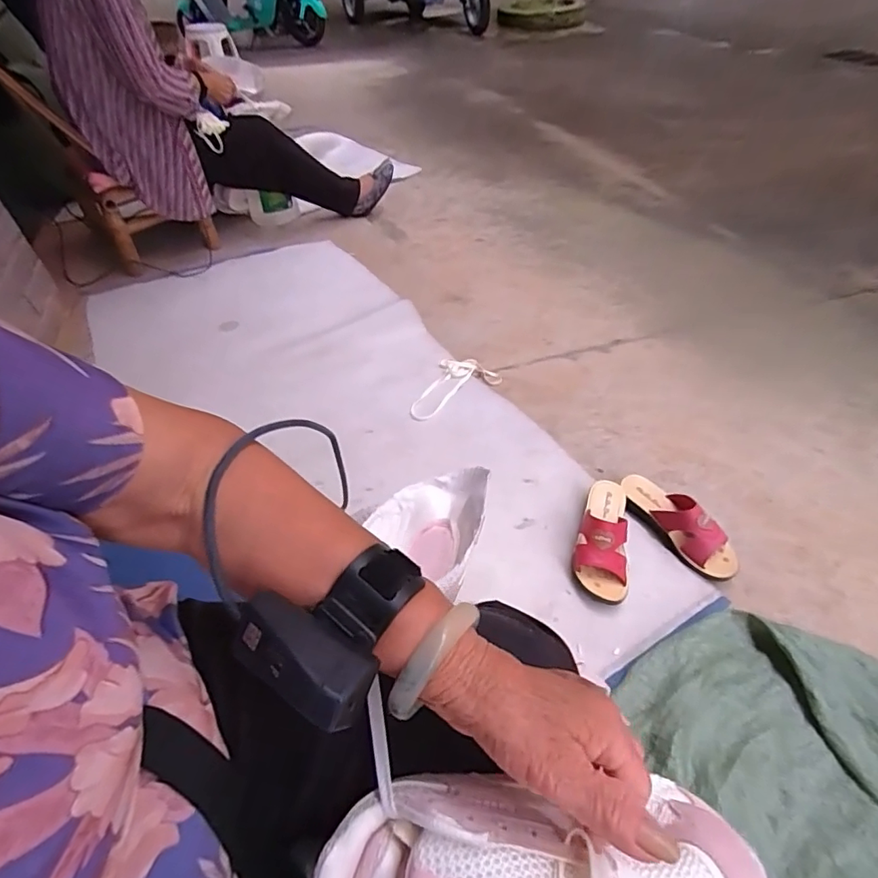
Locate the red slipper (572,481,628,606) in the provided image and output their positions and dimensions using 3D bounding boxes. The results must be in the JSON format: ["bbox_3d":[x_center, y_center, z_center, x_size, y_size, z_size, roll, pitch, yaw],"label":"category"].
[{"bbox_3d":[0.284,0.159,0.877,0.090,0.081,0.228,14,48,13],"label":"red slipper"}]

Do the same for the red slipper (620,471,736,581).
[{"bbox_3d":[0.418,0.144,0.901,0.084,0.073,0.229,-30,53,-25],"label":"red slipper"}]

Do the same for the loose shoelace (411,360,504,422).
[{"bbox_3d":[0.018,-0.132,1.221,0.251,0.017,0.136,-27,52,-22],"label":"loose shoelace"}]

